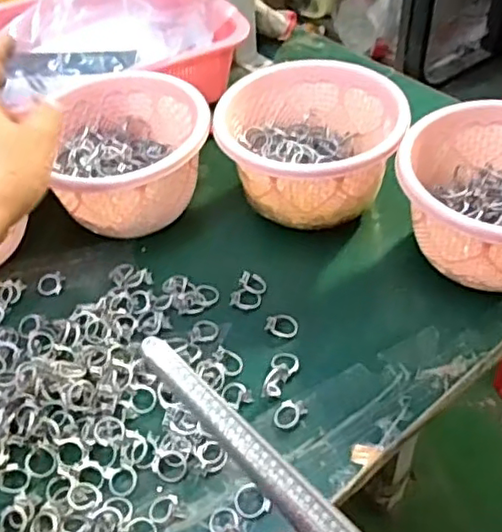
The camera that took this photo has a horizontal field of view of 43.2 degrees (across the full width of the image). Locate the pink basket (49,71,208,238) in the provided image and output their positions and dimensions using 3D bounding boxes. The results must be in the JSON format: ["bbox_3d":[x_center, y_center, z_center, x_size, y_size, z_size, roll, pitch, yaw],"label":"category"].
[{"bbox_3d":[-0.102,-0.093,0.531,0.132,0.076,0.131,-7,46,-3],"label":"pink basket"}]

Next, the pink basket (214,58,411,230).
[{"bbox_3d":[0.050,-0.094,0.530,0.145,0.091,0.132,11,48,14],"label":"pink basket"}]

